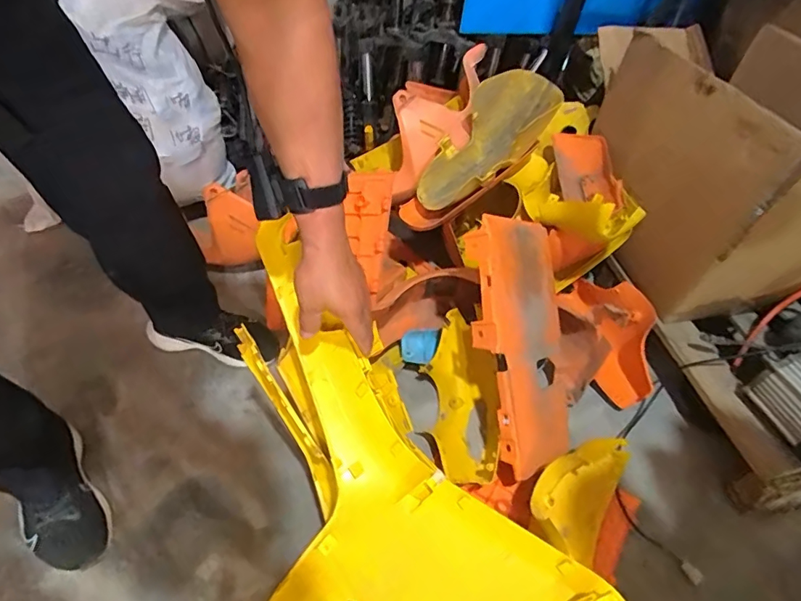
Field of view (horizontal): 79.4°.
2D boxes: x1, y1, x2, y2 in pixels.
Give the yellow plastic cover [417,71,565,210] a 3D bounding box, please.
[{"bbox_3d":[0.173,-0.319,1.010,0.342,0.109,0.158,-44,61,-4],"label":"yellow plastic cover"}]

